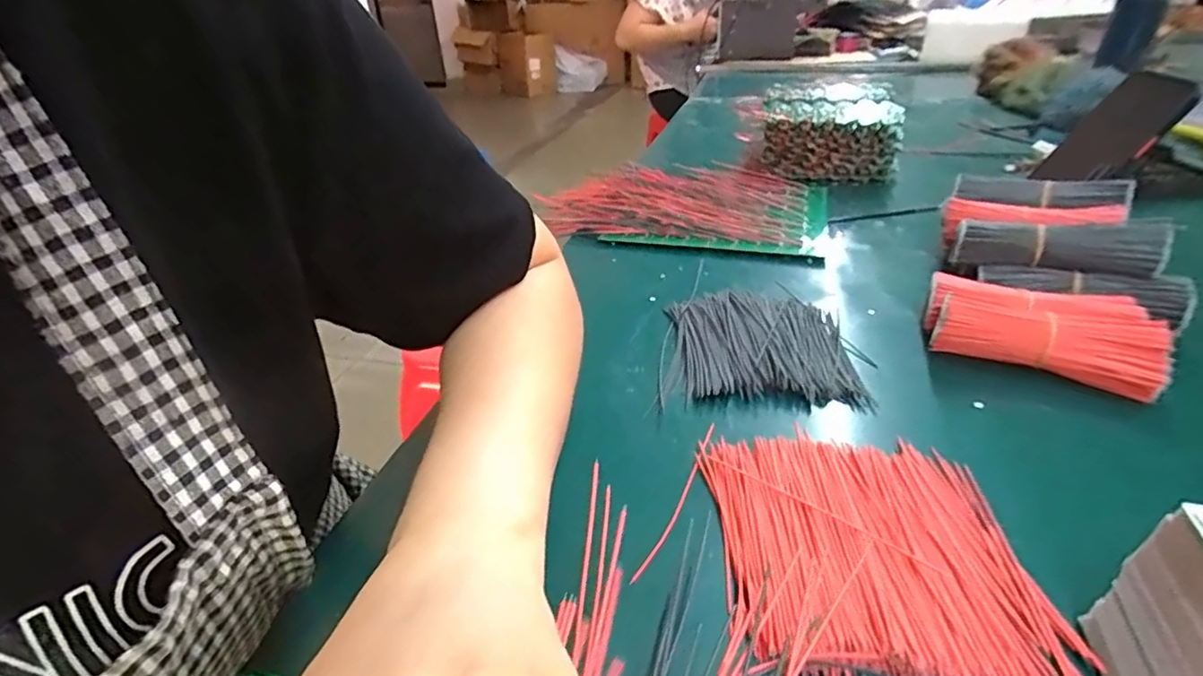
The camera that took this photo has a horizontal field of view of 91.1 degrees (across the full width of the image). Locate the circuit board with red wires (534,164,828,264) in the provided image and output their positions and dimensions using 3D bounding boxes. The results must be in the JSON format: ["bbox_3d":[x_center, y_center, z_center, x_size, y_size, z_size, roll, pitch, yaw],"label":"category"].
[{"bbox_3d":[0.096,-0.151,0.639,0.272,0.024,0.218,8,34,18],"label":"circuit board with red wires"}]

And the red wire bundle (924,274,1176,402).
[{"bbox_3d":[0.283,-0.006,0.388,0.126,0.036,0.076,12,35,23],"label":"red wire bundle"}]

